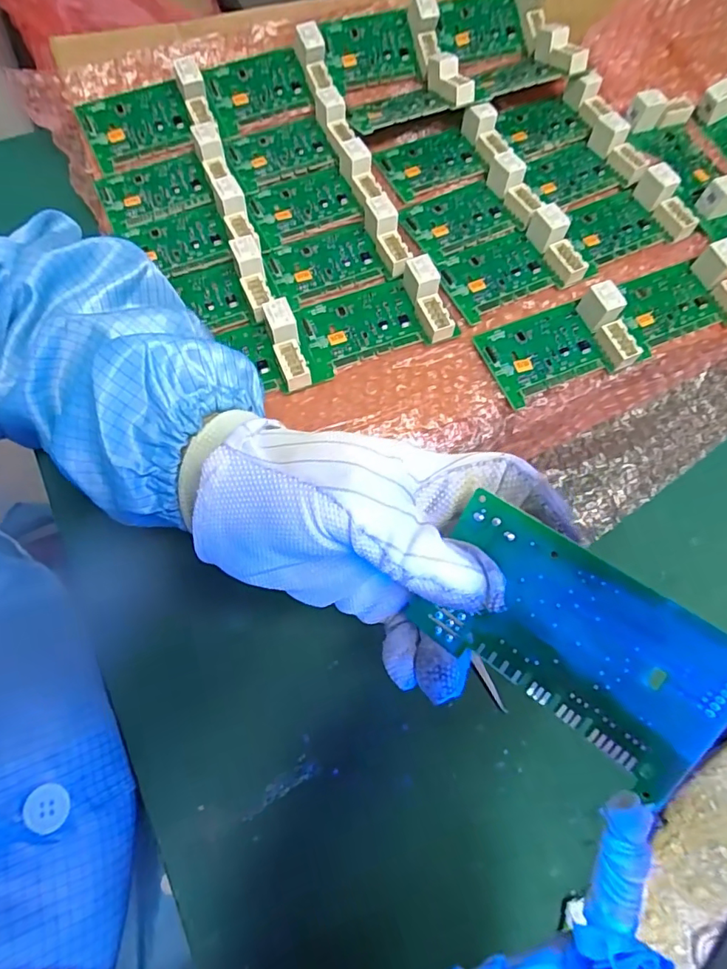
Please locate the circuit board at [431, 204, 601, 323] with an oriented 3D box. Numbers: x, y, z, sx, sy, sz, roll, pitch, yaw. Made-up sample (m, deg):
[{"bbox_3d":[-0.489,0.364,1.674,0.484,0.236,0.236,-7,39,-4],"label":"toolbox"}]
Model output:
[{"bbox_3d":[0.105,-0.155,0.365,0.099,0.018,0.058,-24,74,-11],"label":"circuit board"}]

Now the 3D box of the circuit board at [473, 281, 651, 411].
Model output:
[{"bbox_3d":[0.127,-0.092,0.343,0.094,0.022,0.056,-20,74,-10],"label":"circuit board"}]

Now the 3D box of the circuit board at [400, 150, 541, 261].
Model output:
[{"bbox_3d":[0.078,-0.201,0.386,0.096,0.026,0.058,-24,75,-11],"label":"circuit board"}]

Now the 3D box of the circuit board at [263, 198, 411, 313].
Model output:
[{"bbox_3d":[-0.020,-0.158,0.365,0.096,0.025,0.057,-20,74,-10],"label":"circuit board"}]

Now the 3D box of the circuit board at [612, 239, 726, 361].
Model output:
[{"bbox_3d":[0.219,-0.130,0.363,0.104,0.018,0.058,-21,74,-10],"label":"circuit board"}]

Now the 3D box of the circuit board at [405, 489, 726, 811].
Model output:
[{"bbox_3d":[0.067,0.051,0.176,0.097,0.004,0.056,33,105,28],"label":"circuit board"}]

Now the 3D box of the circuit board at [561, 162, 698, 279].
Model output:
[{"bbox_3d":[0.189,-0.195,0.389,0.099,0.022,0.063,-24,74,-11],"label":"circuit board"}]

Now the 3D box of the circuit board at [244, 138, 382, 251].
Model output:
[{"bbox_3d":[-0.037,-0.210,0.384,0.102,0.021,0.056,-27,75,-12],"label":"circuit board"}]

